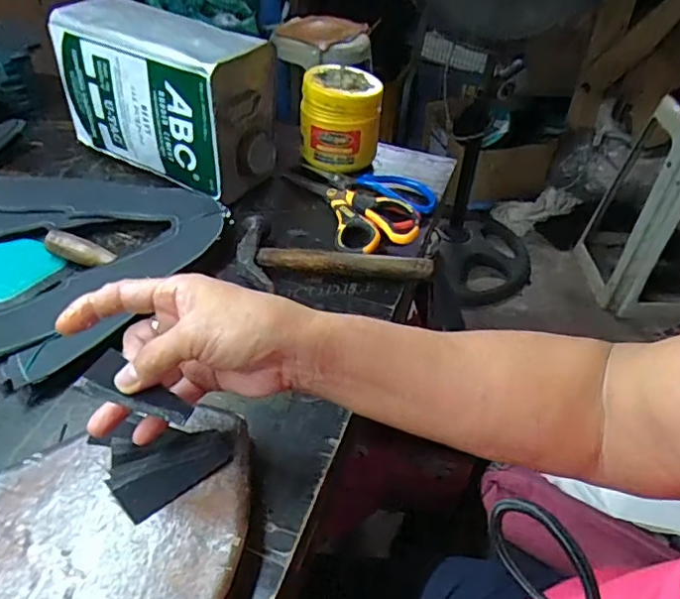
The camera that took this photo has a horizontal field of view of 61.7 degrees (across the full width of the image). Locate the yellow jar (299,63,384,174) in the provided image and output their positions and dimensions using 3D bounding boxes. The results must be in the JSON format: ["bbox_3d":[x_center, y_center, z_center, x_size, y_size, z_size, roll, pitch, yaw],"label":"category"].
[{"bbox_3d":[0.000,-0.219,0.700,0.096,0.105,0.085,2,42,-1],"label":"yellow jar"}]

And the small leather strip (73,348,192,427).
[{"bbox_3d":[-0.121,0.056,0.334,0.066,0.006,0.028,30,57,11],"label":"small leather strip"}]

